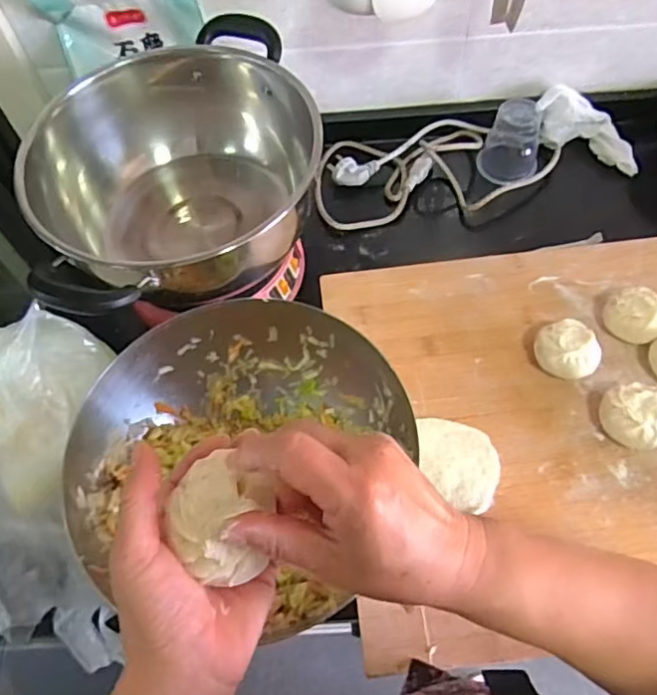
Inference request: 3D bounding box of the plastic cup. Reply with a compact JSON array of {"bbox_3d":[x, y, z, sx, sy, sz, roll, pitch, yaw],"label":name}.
[{"bbox_3d":[0.225,-0.251,0.712,0.069,0.080,0.060,19,63,13],"label":"plastic cup"}]

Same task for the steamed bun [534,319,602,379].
[{"bbox_3d":[0.232,0.005,0.573,0.048,0.044,0.059,-35,64,-15],"label":"steamed bun"}]

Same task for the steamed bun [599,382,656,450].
[{"bbox_3d":[0.283,0.065,0.537,0.052,0.045,0.060,-35,64,-15],"label":"steamed bun"}]

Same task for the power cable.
[{"bbox_3d":[0.135,-0.226,0.728,0.292,0.034,0.137,-7,60,-1],"label":"power cable"}]

